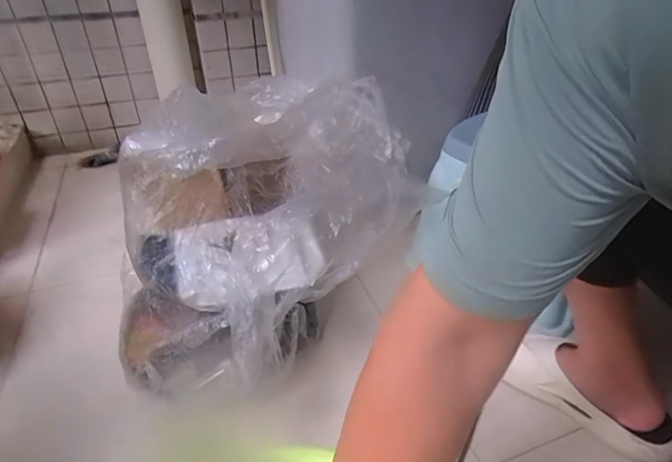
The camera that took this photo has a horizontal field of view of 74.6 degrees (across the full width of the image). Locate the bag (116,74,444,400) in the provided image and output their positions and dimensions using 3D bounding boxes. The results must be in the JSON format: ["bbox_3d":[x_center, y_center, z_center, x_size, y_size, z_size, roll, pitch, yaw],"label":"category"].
[{"bbox_3d":[-0.109,-0.020,0.654,0.299,0.296,0.443,23,41,30],"label":"bag"}]

